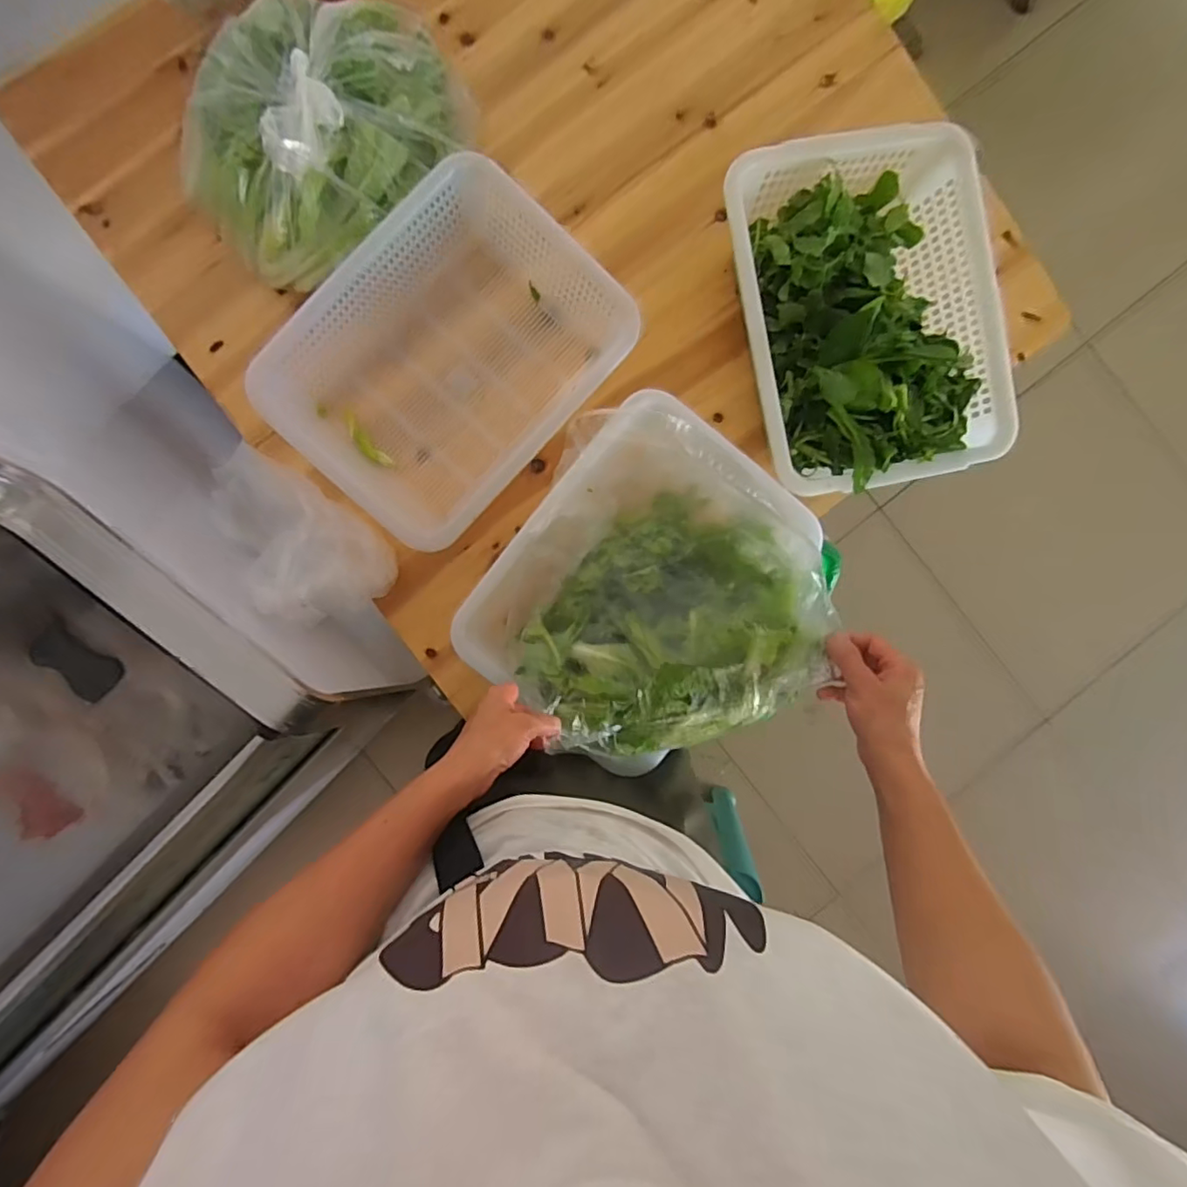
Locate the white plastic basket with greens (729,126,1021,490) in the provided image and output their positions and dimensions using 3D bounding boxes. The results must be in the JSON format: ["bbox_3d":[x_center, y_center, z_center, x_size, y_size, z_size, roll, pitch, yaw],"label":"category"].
[{"bbox_3d":[0.272,-0.281,0.598,0.244,0.105,0.339,-13,91,-2],"label":"white plastic basket with greens"}]

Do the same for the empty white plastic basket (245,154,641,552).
[{"bbox_3d":[-0.141,-0.227,0.588,0.241,0.098,0.315,40,89,-2],"label":"empty white plastic basket"}]

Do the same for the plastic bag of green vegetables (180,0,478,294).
[{"bbox_3d":[-0.230,-0.436,0.542,0.255,0.154,0.180,-37,91,-2],"label":"plastic bag of green vegetables"}]

